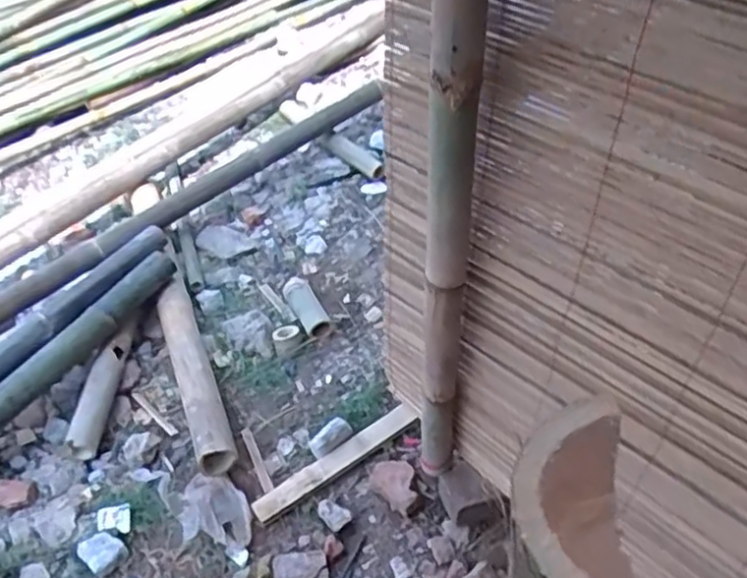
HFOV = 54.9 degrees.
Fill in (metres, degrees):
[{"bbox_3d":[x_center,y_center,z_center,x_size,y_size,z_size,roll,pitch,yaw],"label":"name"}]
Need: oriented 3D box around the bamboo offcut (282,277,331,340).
[{"bbox_3d":[-0.180,0.041,1.910,0.078,0.062,0.237,-21,47,-17],"label":"bamboo offcut"}]

